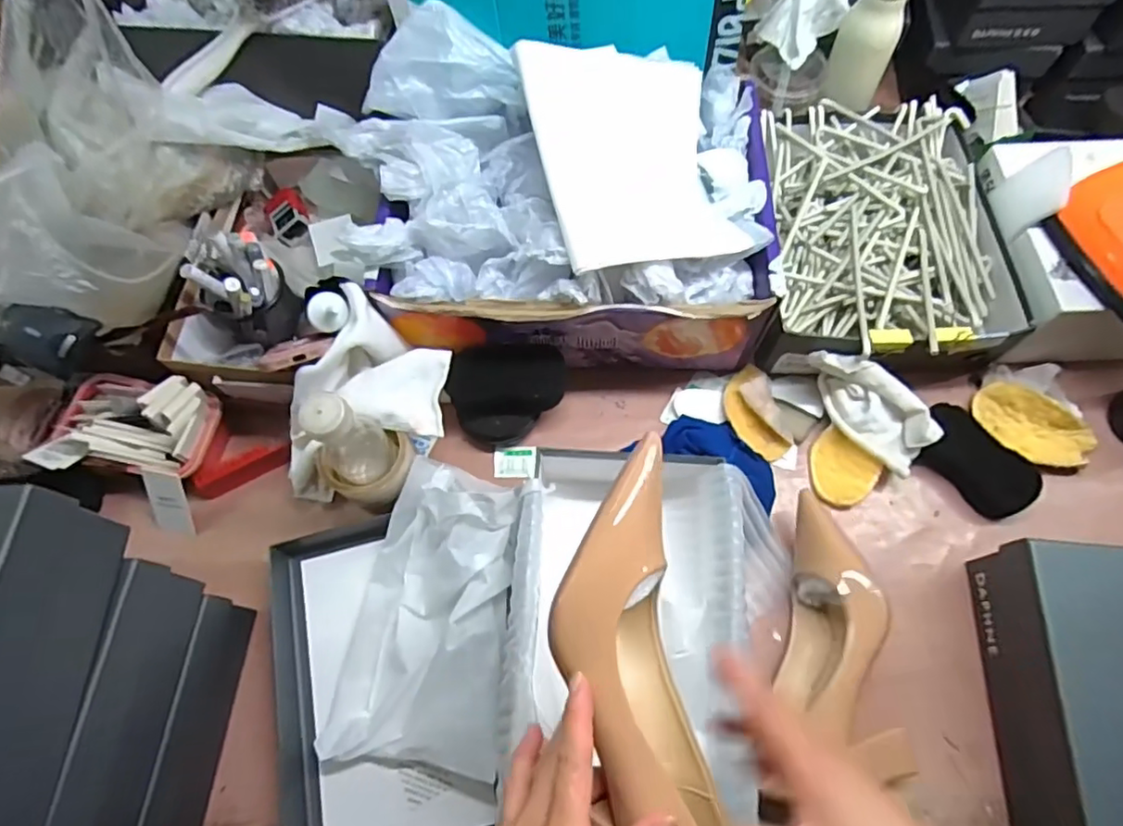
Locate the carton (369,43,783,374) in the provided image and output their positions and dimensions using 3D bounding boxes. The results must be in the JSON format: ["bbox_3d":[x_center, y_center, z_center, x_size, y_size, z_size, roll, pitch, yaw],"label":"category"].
[{"bbox_3d":[0.009,-0.219,0.651,0.404,0.193,0.302,-3,67,1],"label":"carton"}]

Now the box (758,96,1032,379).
[{"bbox_3d":[0.352,-0.207,0.696,0.263,0.099,0.334,0,67,2],"label":"box"}]

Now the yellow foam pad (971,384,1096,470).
[{"bbox_3d":[0.508,0.016,0.639,0.123,0.040,0.068,26,70,12],"label":"yellow foam pad"}]

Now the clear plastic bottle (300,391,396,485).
[{"bbox_3d":[-0.196,0.027,0.563,0.061,0.152,0.060,-1,67,2],"label":"clear plastic bottle"}]

